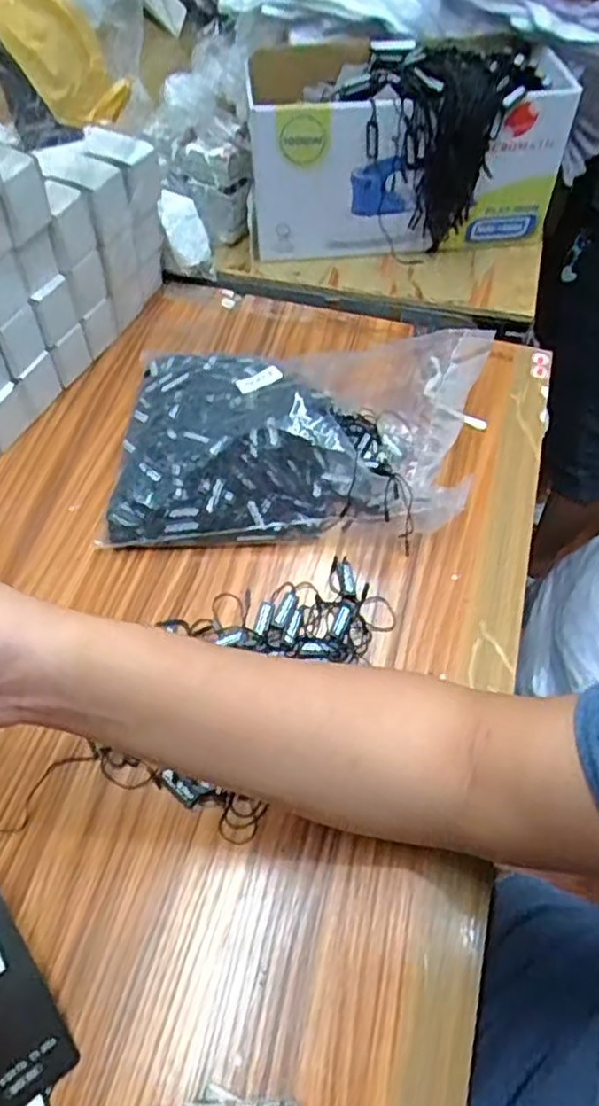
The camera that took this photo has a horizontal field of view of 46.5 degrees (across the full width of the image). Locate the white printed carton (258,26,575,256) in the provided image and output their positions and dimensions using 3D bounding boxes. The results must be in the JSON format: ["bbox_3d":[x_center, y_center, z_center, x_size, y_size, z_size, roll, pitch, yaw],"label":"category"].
[{"bbox_3d":[0.091,-0.366,0.640,0.261,0.152,0.131,0,57,-1],"label":"white printed carton"}]

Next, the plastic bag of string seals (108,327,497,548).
[{"bbox_3d":[0.002,-0.090,0.510,0.271,0.074,0.164,0,57,-1],"label":"plastic bag of string seals"}]

